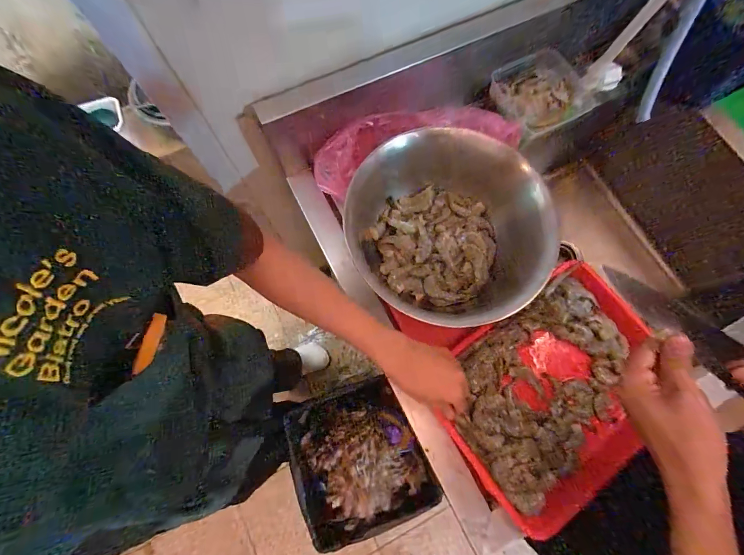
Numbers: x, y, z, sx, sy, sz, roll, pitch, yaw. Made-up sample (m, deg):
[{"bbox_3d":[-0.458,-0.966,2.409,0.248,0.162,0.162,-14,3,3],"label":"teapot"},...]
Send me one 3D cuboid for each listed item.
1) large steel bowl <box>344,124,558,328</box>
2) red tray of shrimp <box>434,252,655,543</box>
[{"bbox_3d":[0.123,-0.100,0.555,0.323,0.108,0.356,35,77,7],"label":"large steel bowl"},{"bbox_3d":[0.289,0.172,0.509,0.351,0.051,0.268,-33,74,-12],"label":"red tray of shrimp"}]

